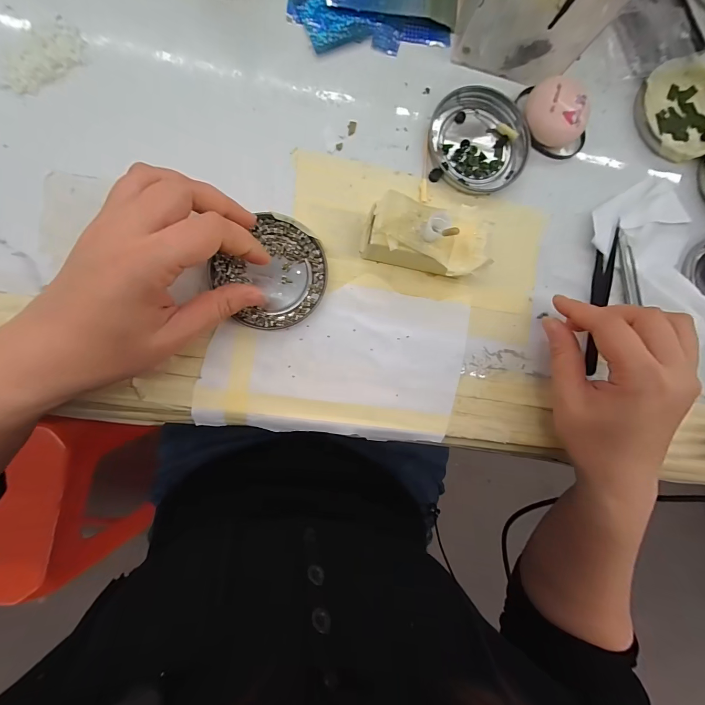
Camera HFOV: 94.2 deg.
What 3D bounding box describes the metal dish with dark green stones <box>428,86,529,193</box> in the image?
[{"bbox_3d":[0.098,-0.166,0.254,0.075,0.007,0.077,0,88,-7],"label":"metal dish with dark green stones"}]

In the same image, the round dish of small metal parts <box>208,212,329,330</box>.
[{"bbox_3d":[-0.054,-0.054,0.233,0.070,0.011,0.074,0,90,-7],"label":"round dish of small metal parts"}]

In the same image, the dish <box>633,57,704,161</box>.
[{"bbox_3d":[0.276,-0.202,0.275,0.078,0.012,0.077,0,90,-7],"label":"dish"}]

